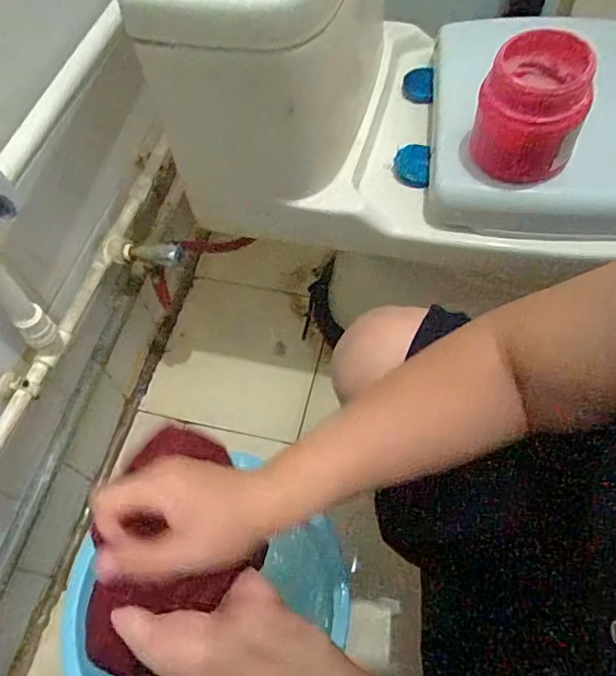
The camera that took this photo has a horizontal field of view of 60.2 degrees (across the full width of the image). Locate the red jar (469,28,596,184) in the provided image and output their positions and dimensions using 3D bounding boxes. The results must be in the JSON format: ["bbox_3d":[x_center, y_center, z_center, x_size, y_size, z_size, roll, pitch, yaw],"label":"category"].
[{"bbox_3d":[0.218,-0.226,0.524,0.095,0.108,0.103,8,61,9],"label":"red jar"}]

